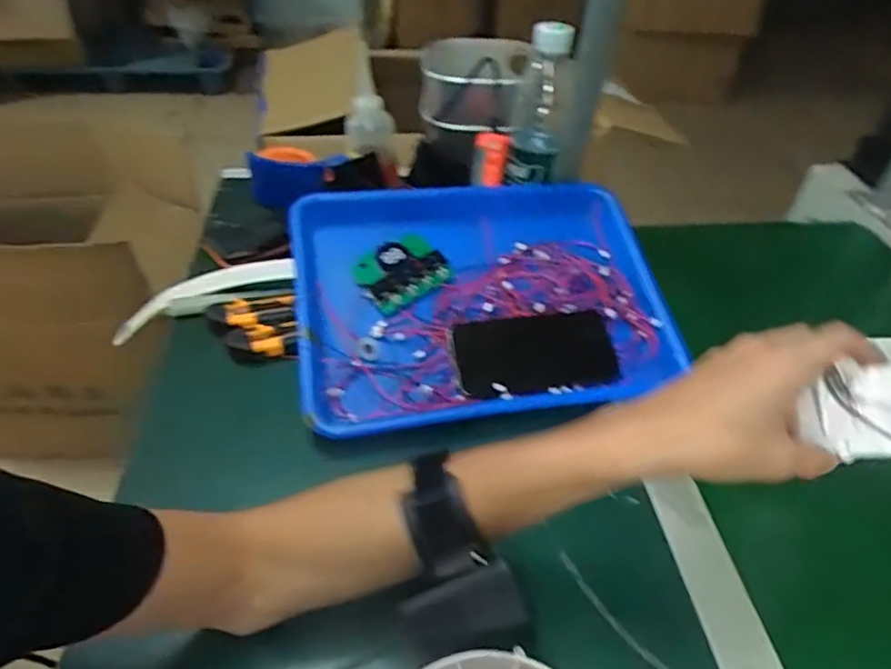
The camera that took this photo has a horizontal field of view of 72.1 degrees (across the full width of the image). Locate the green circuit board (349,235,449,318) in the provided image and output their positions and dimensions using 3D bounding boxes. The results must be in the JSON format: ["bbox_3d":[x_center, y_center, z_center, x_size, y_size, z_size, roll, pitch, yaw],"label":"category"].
[{"bbox_3d":[-0.041,-0.062,0.584,0.085,0.014,0.066,-32,71,-23],"label":"green circuit board"}]

